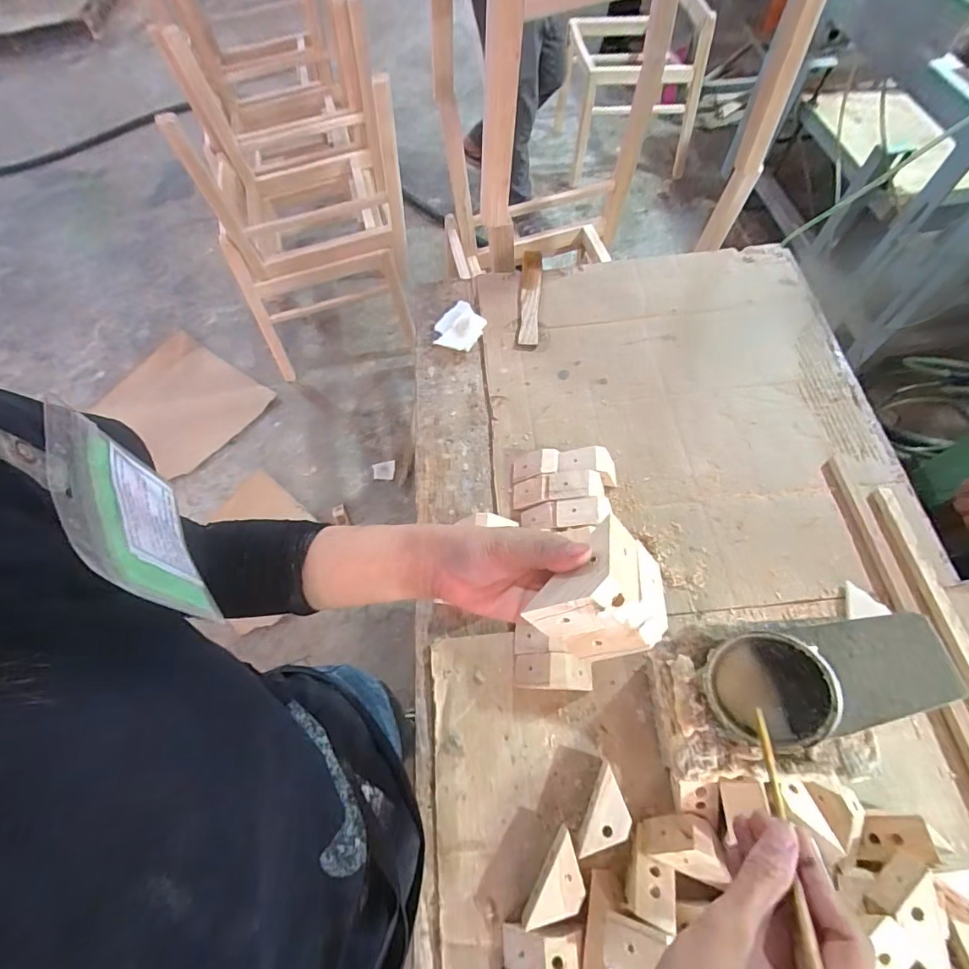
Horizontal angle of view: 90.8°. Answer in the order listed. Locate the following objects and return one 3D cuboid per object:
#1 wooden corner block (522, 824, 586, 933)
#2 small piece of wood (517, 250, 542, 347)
[{"bbox_3d":[0.066,0.354,0.421,0.035,0.033,0.081,24,67,14],"label":"wooden corner block"},{"bbox_3d":[0.075,-0.315,0.785,0.034,0.016,0.221,4,64,5],"label":"small piece of wood"}]

